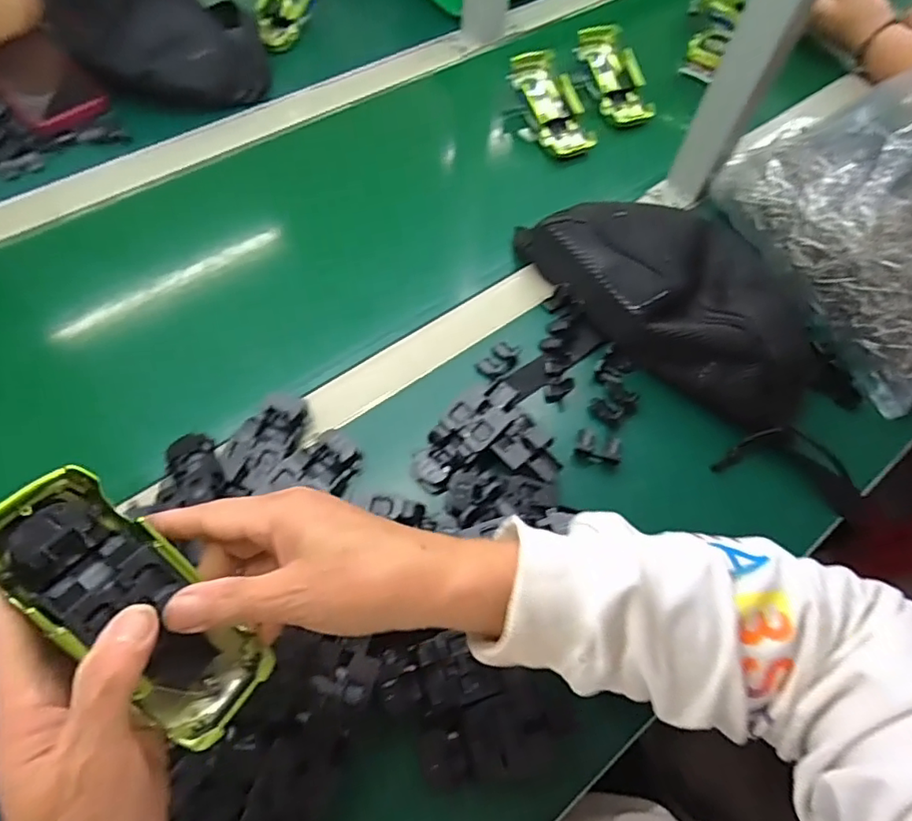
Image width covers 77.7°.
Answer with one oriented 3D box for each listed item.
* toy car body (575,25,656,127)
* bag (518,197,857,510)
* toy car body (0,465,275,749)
[{"bbox_3d":[0.189,-0.398,0.682,0.058,0.030,0.135,-17,81,-14],"label":"toy car body"},{"bbox_3d":[0.222,-0.100,0.499,0.348,0.063,0.172,42,66,16],"label":"bag"},{"bbox_3d":[-0.144,0.087,0.253,0.051,0.030,0.133,-44,100,-26],"label":"toy car body"}]

